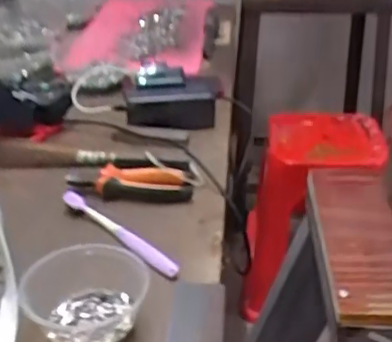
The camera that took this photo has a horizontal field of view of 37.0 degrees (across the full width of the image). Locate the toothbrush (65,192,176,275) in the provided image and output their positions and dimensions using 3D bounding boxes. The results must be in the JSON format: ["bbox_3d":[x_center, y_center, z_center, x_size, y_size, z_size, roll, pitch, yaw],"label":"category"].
[{"bbox_3d":[-0.085,0.064,0.628,0.011,0.021,0.183,-25,41,-38],"label":"toothbrush"}]

